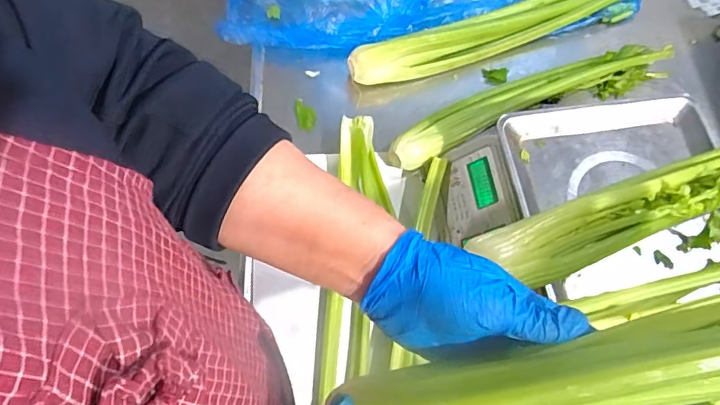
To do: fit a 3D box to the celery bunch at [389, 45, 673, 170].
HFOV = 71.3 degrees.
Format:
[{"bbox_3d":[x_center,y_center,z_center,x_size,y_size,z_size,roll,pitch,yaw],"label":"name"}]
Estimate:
[{"bbox_3d":[0.239,-0.146,0.670,0.433,0.052,0.086,-21,71,-9],"label":"celery bunch"}]

